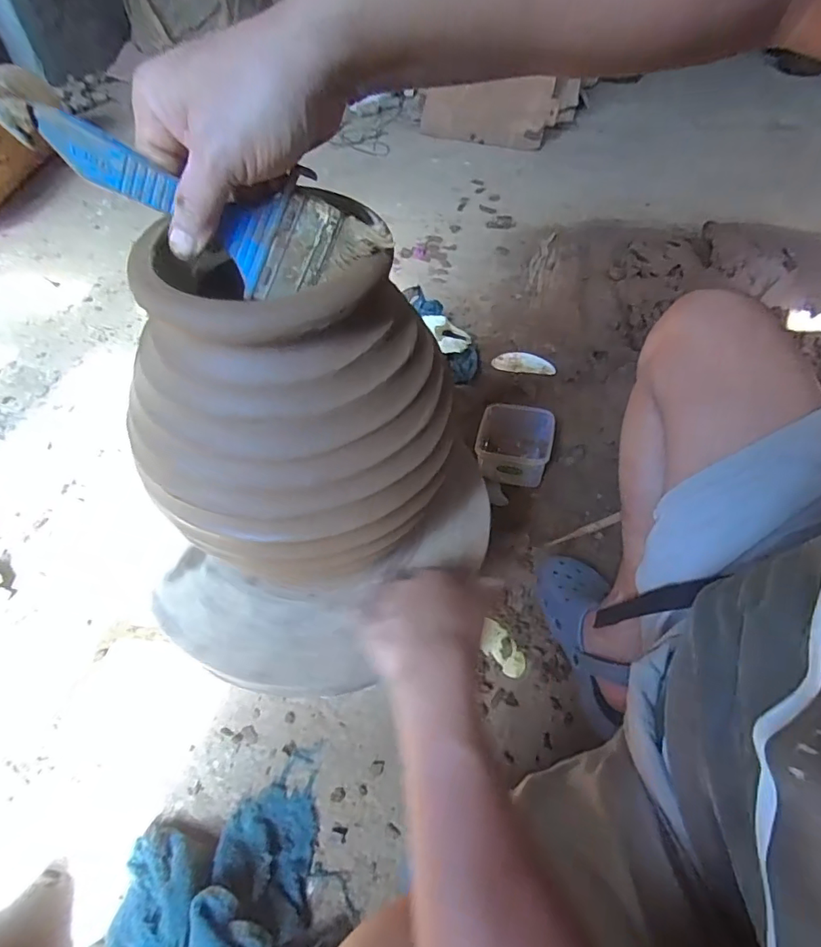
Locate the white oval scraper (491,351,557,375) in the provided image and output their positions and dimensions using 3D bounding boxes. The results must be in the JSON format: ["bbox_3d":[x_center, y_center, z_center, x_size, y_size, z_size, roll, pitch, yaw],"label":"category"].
[{"bbox_3d":[0.267,-0.259,1.183,0.143,0.016,0.062,12,54,10],"label":"white oval scraper"}]

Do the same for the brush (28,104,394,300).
[{"bbox_3d":[-0.109,-0.151,0.299,0.184,0.071,0.022,13,49,-23],"label":"brush"}]

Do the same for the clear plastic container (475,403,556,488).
[{"bbox_3d":[0.199,-0.056,0.973,0.139,0.087,0.145,12,54,10],"label":"clear plastic container"}]

